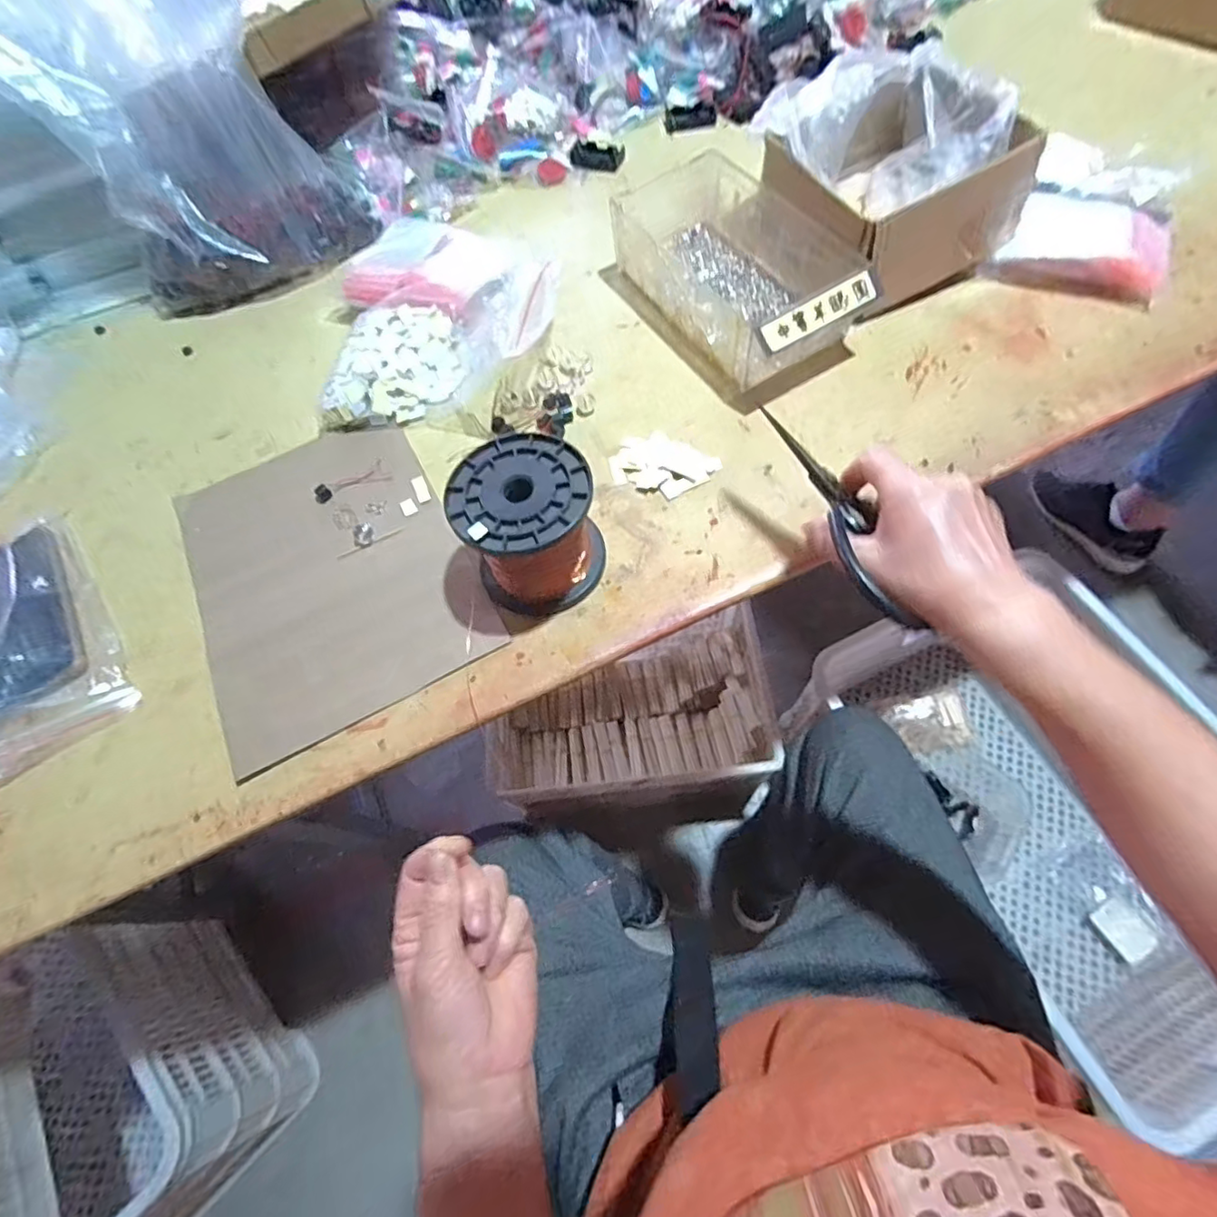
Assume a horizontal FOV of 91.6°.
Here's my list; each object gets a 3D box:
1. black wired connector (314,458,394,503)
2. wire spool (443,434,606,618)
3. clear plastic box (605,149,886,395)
[{"bbox_3d":[-0.223,-0.108,0.513,0.063,0.005,0.027,-31,65,-10],"label":"black wired connector"},{"bbox_3d":[-0.055,-0.058,0.425,0.093,0.091,0.100,-2,64,4],"label":"wire spool"},{"bbox_3d":[0.110,-0.317,0.548,0.145,0.063,0.263,-31,64,-10],"label":"clear plastic box"}]

